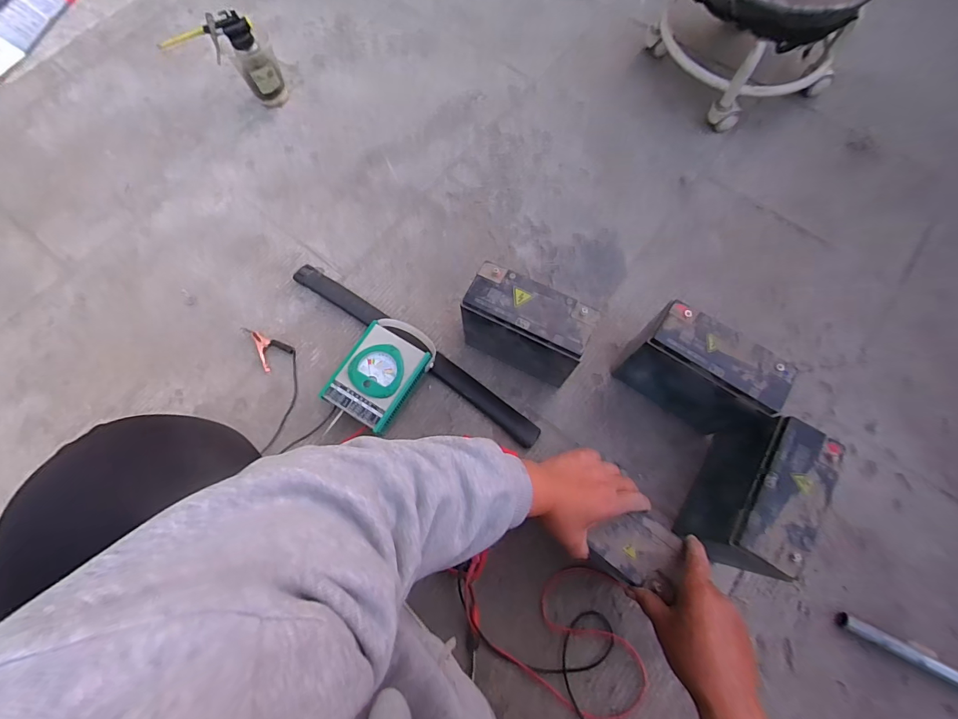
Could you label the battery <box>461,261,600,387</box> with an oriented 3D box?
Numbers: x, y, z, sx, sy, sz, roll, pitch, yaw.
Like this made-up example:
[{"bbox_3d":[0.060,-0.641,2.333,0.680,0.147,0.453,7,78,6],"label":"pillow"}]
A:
[{"bbox_3d":[0.068,-0.045,0.620,0.178,0.142,0.077,24,74,7],"label":"battery"}]

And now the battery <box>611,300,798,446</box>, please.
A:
[{"bbox_3d":[0.309,0.025,0.620,0.185,0.180,0.083,36,75,8],"label":"battery"}]

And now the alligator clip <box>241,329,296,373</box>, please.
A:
[{"bbox_3d":[-0.353,-0.026,0.704,0.055,0.015,0.082,-40,79,-13],"label":"alligator clip"}]

